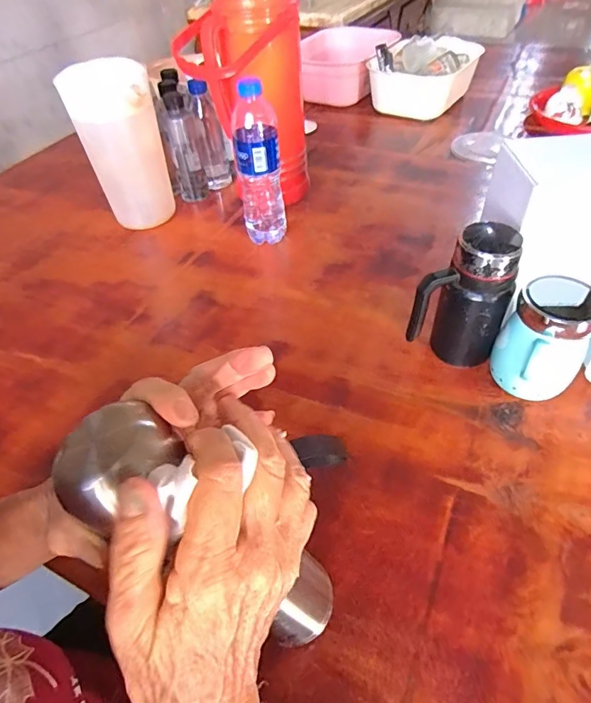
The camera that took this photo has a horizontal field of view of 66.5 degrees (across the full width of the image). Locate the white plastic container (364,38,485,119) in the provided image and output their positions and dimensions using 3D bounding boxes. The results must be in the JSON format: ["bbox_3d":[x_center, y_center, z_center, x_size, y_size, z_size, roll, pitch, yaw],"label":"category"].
[{"bbox_3d":[0.307,-0.670,1.090,0.217,0.129,0.211,20,53,22],"label":"white plastic container"}]

